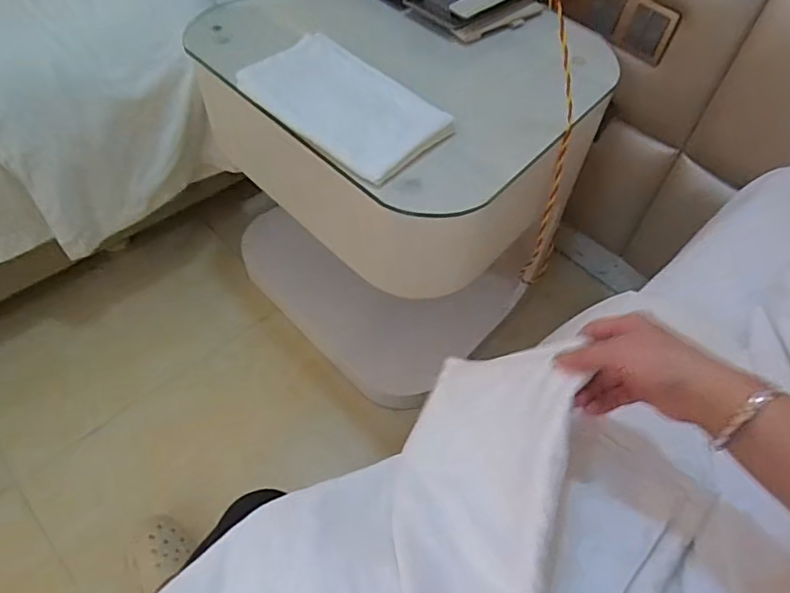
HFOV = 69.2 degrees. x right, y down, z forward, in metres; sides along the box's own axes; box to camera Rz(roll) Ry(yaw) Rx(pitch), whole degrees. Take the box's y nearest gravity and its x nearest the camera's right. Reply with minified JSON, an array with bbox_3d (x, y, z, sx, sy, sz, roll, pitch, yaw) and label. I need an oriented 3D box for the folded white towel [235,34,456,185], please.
[{"bbox_3d":[-0.077,-0.267,0.789,0.286,0.023,0.166,39,60,22],"label":"folded white towel"}]

